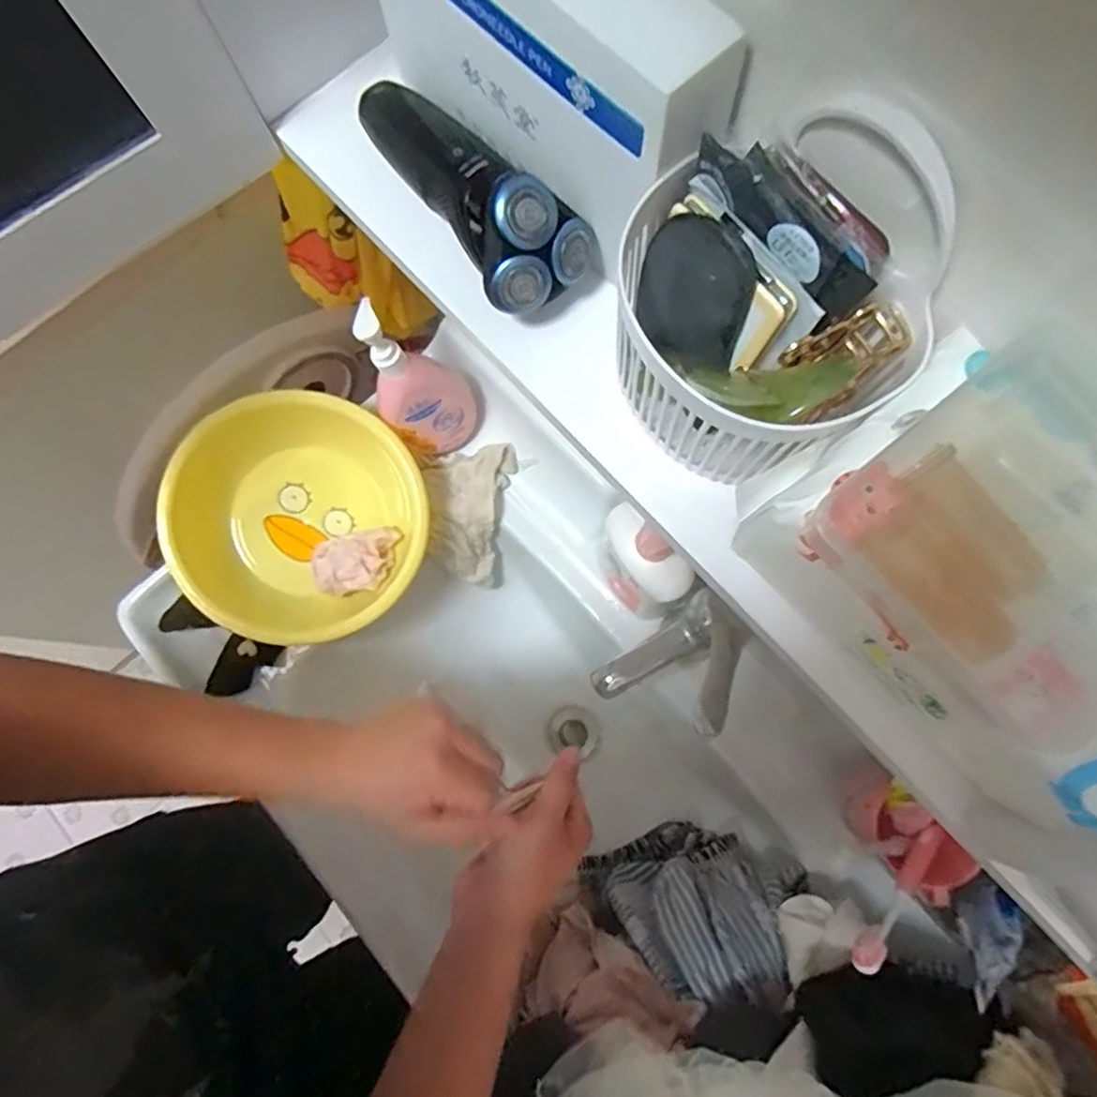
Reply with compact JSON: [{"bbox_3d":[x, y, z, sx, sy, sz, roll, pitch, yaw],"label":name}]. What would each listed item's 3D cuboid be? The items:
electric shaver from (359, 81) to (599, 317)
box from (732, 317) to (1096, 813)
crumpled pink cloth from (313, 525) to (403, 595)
[{"bbox_3d":[-0.042,-0.187,0.310,0.055,0.043,0.154,-35,79,-6],"label":"electric shaver"},{"bbox_3d":[0.166,0.005,0.236,0.126,0.079,0.148,-40,79,-7],"label":"box"},{"bbox_3d":[-0.191,0.013,0.638,0.088,0.030,0.055,-16,77,-2],"label":"crumpled pink cloth"}]

